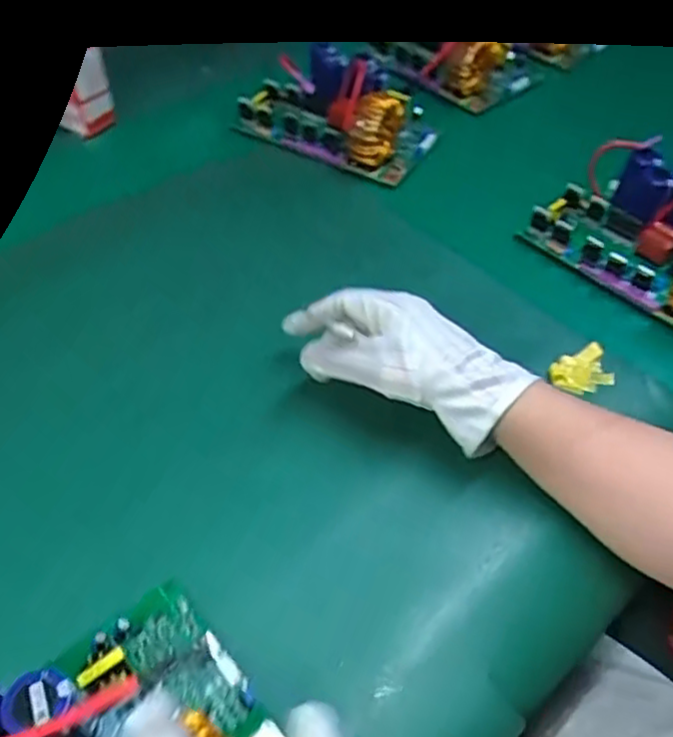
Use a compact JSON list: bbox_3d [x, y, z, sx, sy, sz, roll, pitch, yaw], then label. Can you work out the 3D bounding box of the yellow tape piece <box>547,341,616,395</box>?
[{"bbox_3d":[0.187,0.000,0.500,0.044,0.016,0.033,-17,53,-17],"label":"yellow tape piece"}]

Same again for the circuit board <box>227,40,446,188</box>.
[{"bbox_3d":[0.001,-0.267,0.673,0.187,0.064,0.098,20,52,13],"label":"circuit board"}]

